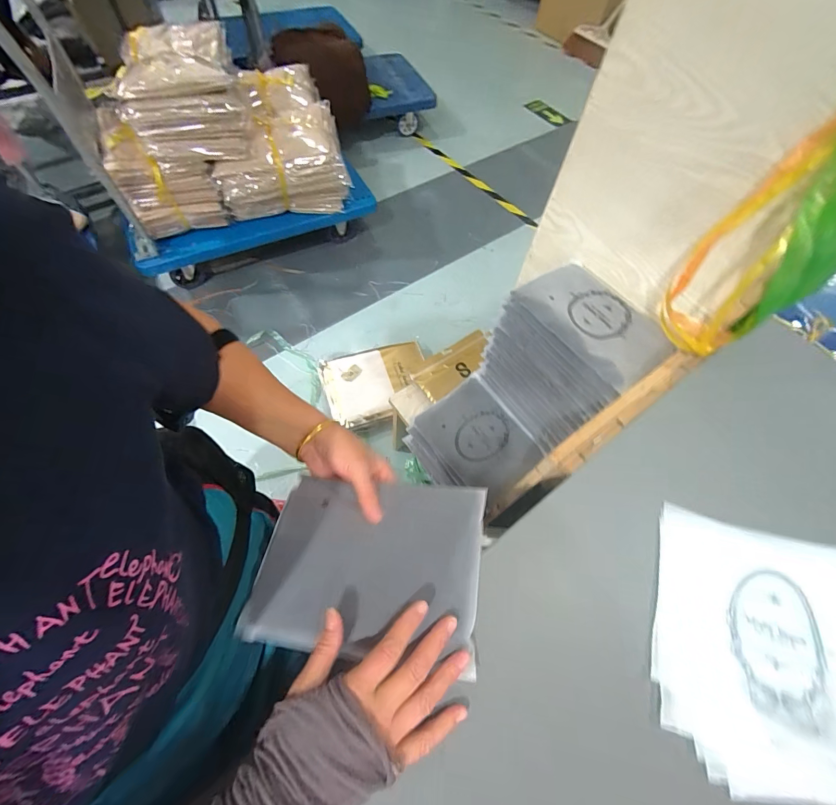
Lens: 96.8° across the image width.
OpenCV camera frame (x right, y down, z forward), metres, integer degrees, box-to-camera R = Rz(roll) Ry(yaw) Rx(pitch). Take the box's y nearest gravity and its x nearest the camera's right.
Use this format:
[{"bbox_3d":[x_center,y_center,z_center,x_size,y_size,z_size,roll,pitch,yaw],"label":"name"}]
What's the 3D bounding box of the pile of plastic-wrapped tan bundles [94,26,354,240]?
[{"bbox_3d":[-0.610,-0.862,1.174,0.655,0.411,0.414,-16,64,-11],"label":"pile of plastic-wrapped tan bundles"}]

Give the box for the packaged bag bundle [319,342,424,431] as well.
[{"bbox_3d":[-0.128,-0.070,1.196,0.340,0.049,0.258,-13,64,-10],"label":"packaged bag bundle"}]

